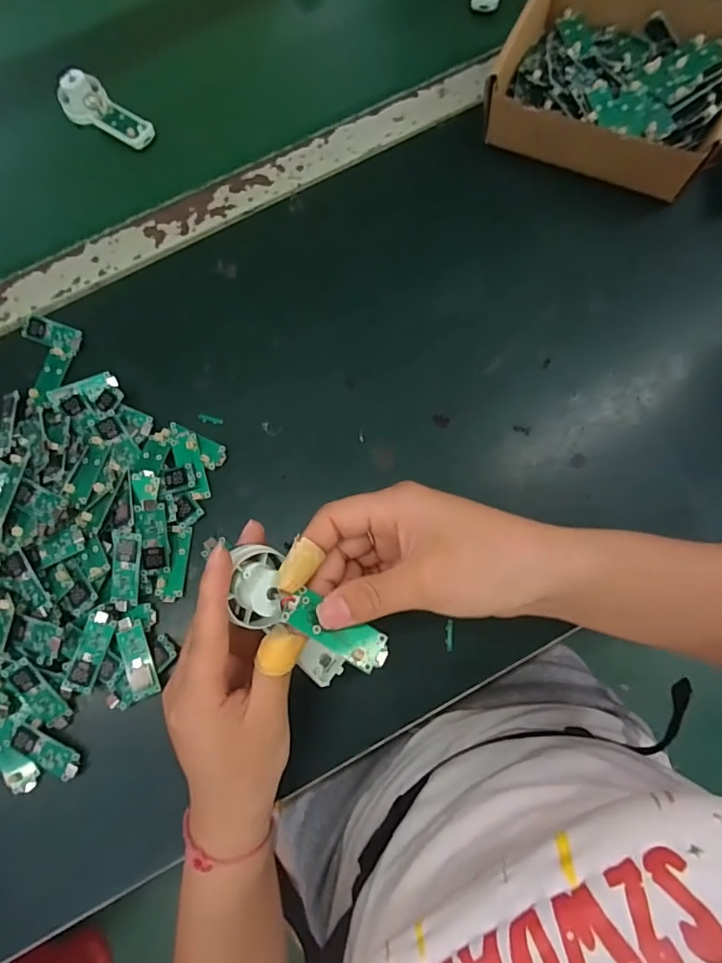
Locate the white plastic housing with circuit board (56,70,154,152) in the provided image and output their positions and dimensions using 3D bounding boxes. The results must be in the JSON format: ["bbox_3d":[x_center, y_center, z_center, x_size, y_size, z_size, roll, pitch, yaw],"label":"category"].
[{"bbox_3d":[-0.222,-0.319,0.433,0.080,0.031,0.038,40,81,10],"label":"white plastic housing with circuit board"}]

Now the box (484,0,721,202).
[{"bbox_3d":[0.200,-0.313,0.396,0.172,0.054,0.161,25,79,7],"label":"box"}]

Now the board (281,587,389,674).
[{"bbox_3d":[-0.011,0.067,0.230,0.053,0.009,0.019,31,62,5],"label":"board"}]

